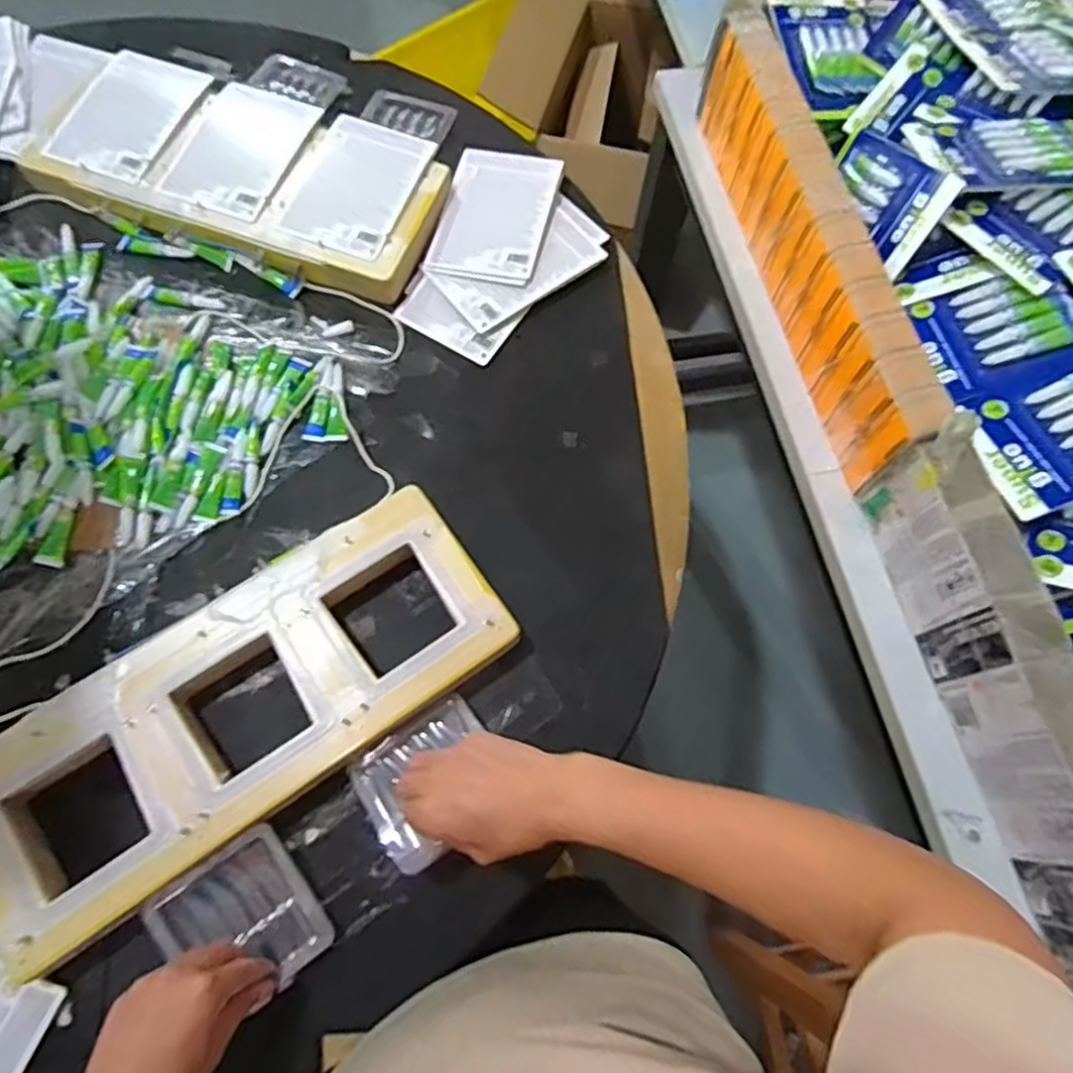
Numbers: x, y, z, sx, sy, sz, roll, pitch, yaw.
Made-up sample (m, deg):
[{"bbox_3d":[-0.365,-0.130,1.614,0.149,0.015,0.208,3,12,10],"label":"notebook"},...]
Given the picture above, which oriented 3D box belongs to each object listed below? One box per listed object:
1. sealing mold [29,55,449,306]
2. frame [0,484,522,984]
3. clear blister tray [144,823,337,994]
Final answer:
[{"bbox_3d":[-0.316,-0.399,0.741,0.421,0.042,0.191,19,70,6],"label":"sealing mold"},{"bbox_3d":[-0.237,0.137,0.556,0.436,0.048,0.168,-33,74,-13],"label":"frame"},{"bbox_3d":[-0.214,0.282,0.507,0.094,0.029,0.104,-37,75,-14],"label":"clear blister tray"}]

